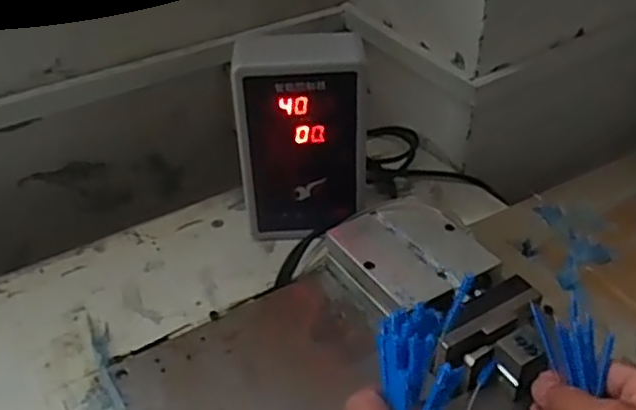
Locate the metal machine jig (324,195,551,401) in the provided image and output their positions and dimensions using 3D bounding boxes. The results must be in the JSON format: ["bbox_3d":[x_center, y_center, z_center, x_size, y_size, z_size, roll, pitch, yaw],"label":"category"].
[{"bbox_3d":[0.100,0.074,0.534,0.101,0.051,0.192,-20,41,-22],"label":"metal machine jig"}]

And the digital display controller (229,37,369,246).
[{"bbox_3d":[-0.012,-0.055,0.592,0.107,0.186,0.056,-1,37,3],"label":"digital display controller"}]

